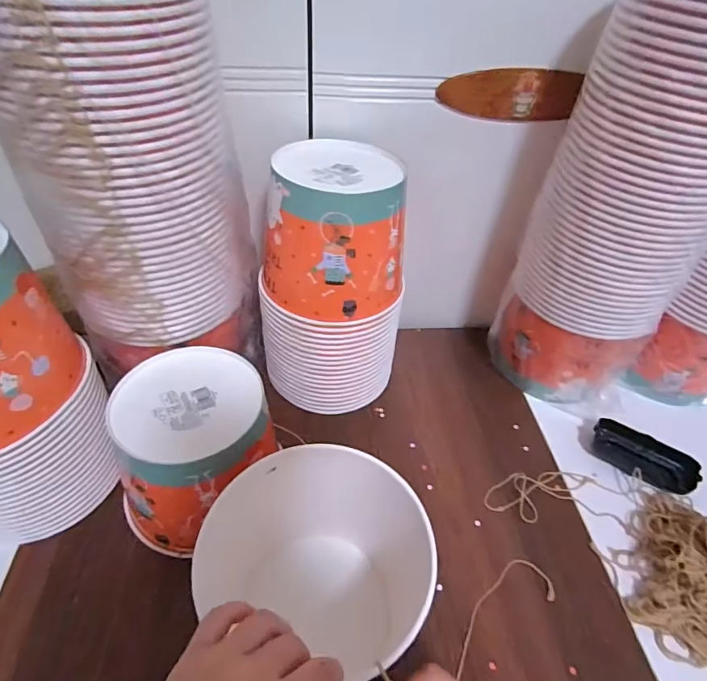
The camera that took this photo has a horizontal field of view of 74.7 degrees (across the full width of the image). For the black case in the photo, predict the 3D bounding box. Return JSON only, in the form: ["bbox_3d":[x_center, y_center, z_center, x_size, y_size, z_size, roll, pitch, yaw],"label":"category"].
[{"bbox_3d":[0.332,0.135,0.533,0.108,0.028,0.049,26,49,18],"label":"black case"}]

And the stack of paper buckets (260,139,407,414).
[{"bbox_3d":[-0.021,-0.051,0.513,0.149,0.262,0.124,9,45,2],"label":"stack of paper buckets"}]

